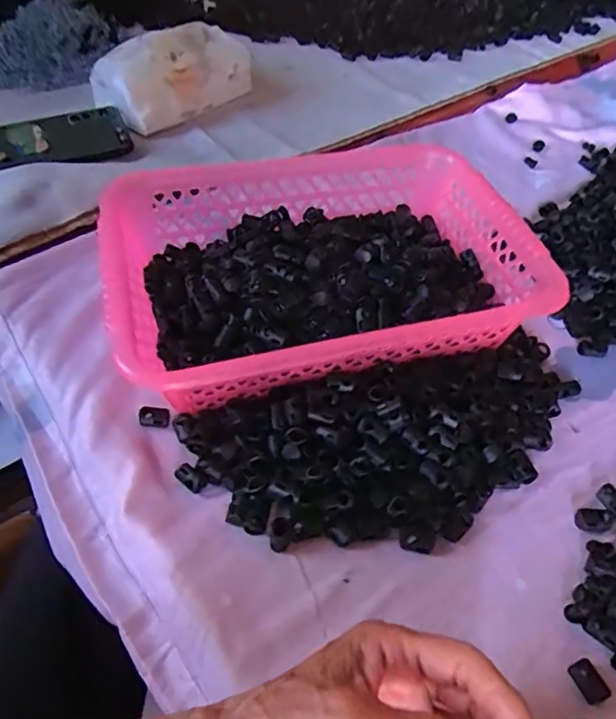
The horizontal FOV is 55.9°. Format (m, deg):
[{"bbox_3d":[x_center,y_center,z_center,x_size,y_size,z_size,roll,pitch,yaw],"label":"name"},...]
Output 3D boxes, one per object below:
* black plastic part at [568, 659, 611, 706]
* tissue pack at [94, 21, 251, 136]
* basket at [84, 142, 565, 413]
[{"bbox_3d":[0.145,0.166,0.299,0.012,0.008,0.020,-17,53,-19],"label":"black plastic part"},{"bbox_3d":[-0.146,-0.331,0.656,0.084,0.062,0.179,35,55,23],"label":"tissue pack"},{"bbox_3d":[0.008,-0.074,0.443,0.297,0.058,0.215,-11,51,-14],"label":"basket"}]

